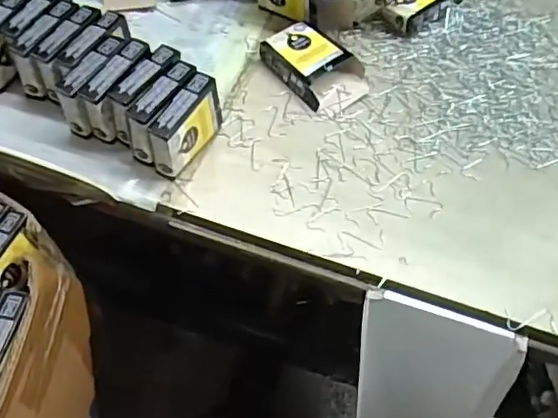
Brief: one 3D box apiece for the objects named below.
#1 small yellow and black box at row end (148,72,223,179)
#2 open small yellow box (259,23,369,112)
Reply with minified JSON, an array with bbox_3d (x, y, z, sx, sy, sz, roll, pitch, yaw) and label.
[{"bbox_3d":[-0.075,-0.066,0.459,0.022,0.058,0.072,23,61,14],"label":"small yellow and black box at row end"},{"bbox_3d":[0.033,-0.133,0.522,0.060,0.024,0.097,-34,64,-19],"label":"open small yellow box"}]

